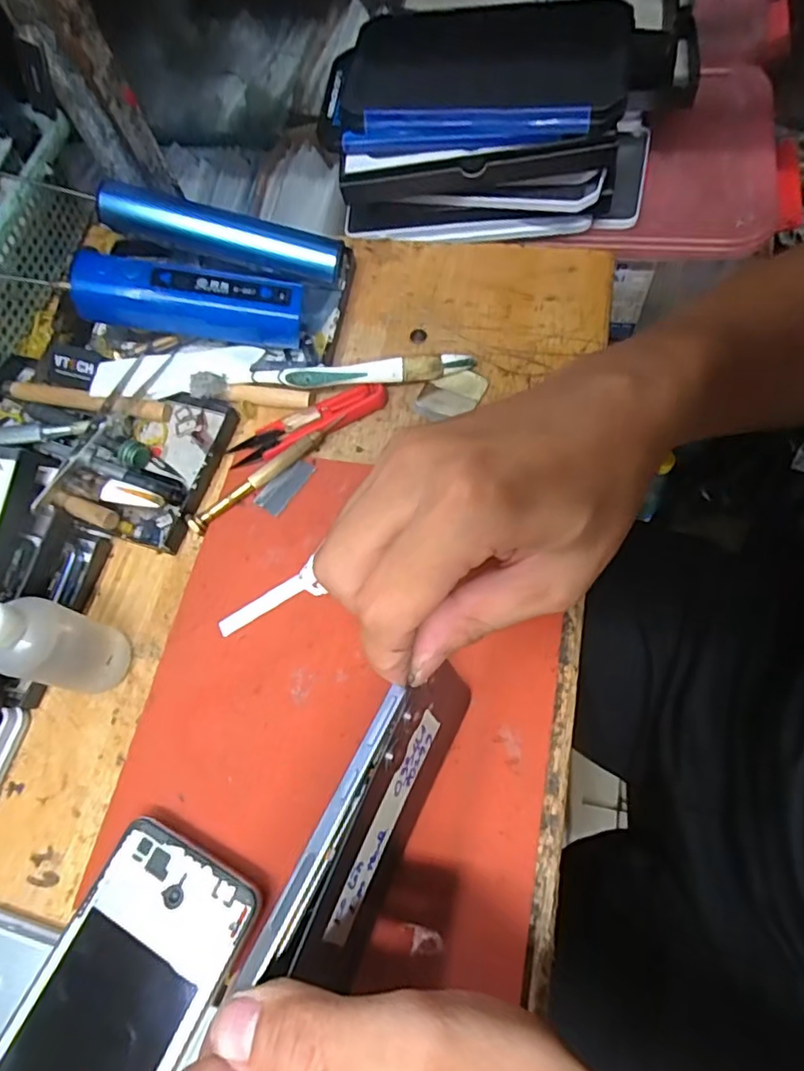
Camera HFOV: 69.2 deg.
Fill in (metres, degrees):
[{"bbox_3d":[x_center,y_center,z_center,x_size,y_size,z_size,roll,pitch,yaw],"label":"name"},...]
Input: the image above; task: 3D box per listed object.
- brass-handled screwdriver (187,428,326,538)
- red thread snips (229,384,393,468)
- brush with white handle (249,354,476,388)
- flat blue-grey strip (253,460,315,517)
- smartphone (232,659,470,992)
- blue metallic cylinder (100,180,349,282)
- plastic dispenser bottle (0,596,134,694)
[{"bbox_3d":[-0.085,-0.033,0.337,0.091,0.012,0.010,-37,70,-13],"label":"brass-handled screwdriver"},{"bbox_3d":[-0.057,-0.070,0.352,0.099,0.010,0.026,-24,68,-8],"label":"red thread snips"},{"bbox_3d":[-0.023,-0.098,0.353,0.133,0.021,0.017,-5,67,0],"label":"brush with white handle"},{"bbox_3d":[-0.068,-0.029,0.340,0.017,0.004,0.036,36,79,6],"label":"flat blue-grey strip"},{"bbox_3d":[-0.009,0.111,0.234,0.014,0.083,0.129,17,67,27],"label":"smartphone"},{"bbox_3d":[-0.116,-0.197,0.379,0.152,0.023,0.022,12,67,-7],"label":"blue metallic cylinder"},{"bbox_3d":[-0.163,0.050,0.273,0.032,0.095,0.037,16,71,12],"label":"plastic dispenser bottle"}]

